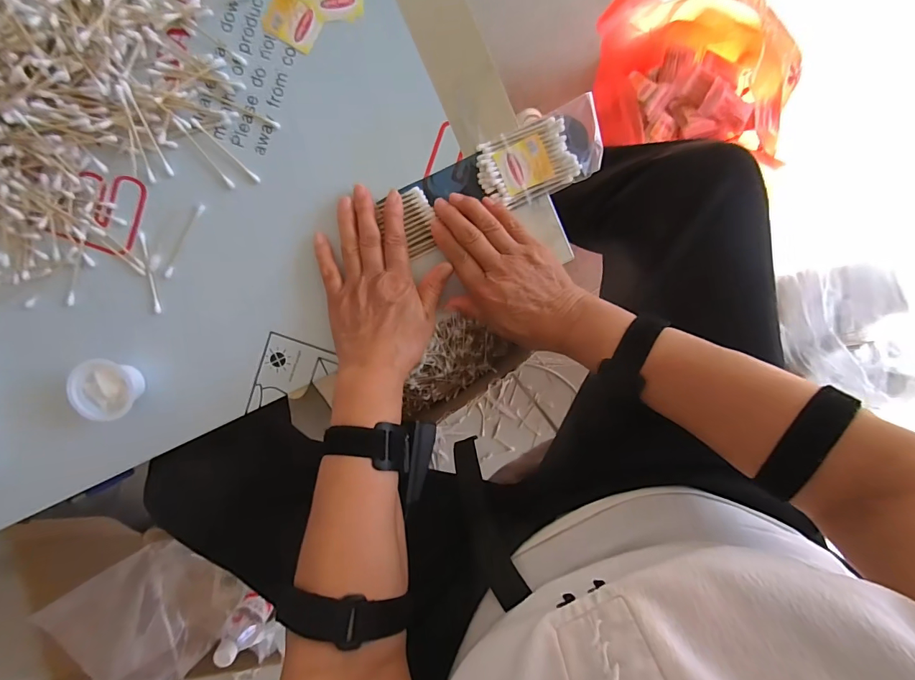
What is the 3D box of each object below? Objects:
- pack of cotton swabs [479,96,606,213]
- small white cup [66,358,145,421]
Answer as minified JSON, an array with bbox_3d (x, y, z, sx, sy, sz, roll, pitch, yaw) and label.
[{"bbox_3d":[0.076,-0.164,0.369,0.112,0.015,0.062,-24,99,-1],"label":"pack of cotton swabs"},{"bbox_3d":[-0.310,0.042,0.367,0.044,0.033,0.053,-27,99,-1],"label":"small white cup"}]

